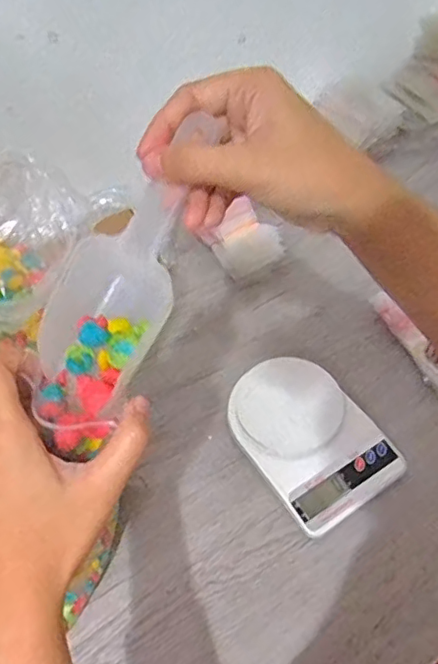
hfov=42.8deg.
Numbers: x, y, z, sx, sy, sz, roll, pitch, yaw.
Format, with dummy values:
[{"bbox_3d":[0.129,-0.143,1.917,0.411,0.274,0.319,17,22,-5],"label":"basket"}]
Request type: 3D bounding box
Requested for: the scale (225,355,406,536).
[{"bbox_3d":[0.092,0.107,0.585,0.127,0.035,0.171,-29,56,-19],"label":"scale"}]

